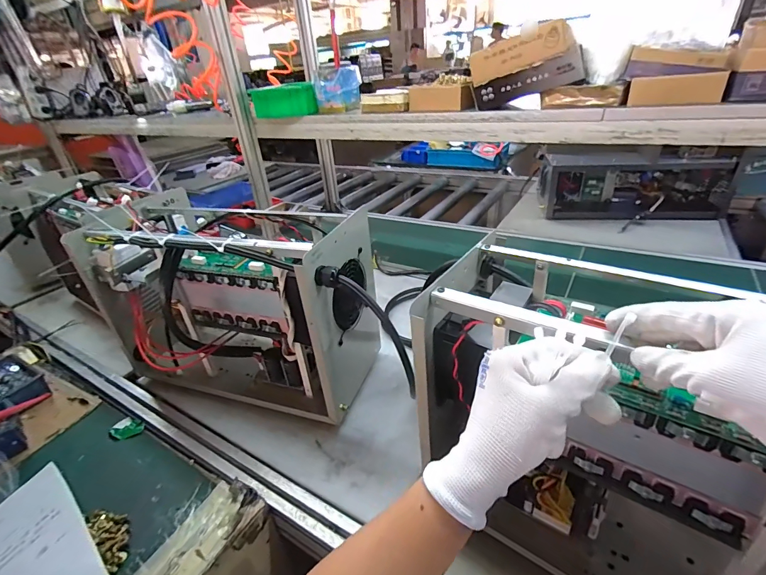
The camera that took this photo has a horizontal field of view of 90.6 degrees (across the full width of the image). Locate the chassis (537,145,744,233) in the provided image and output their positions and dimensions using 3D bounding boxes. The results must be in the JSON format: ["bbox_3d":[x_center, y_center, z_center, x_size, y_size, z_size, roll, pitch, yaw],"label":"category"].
[{"bbox_3d":[0.792,-0.348,1.219,0.521,0.231,0.213,3,32,14],"label":"chassis"}]

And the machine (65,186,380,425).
[{"bbox_3d":[-0.256,0.019,0.692,0.501,0.306,0.214,8,33,21],"label":"machine"}]

